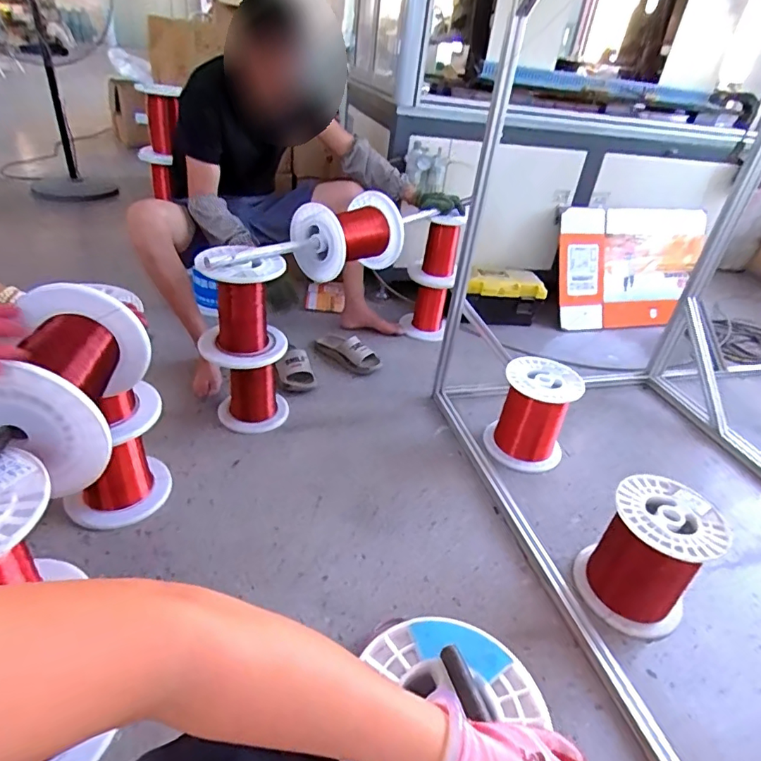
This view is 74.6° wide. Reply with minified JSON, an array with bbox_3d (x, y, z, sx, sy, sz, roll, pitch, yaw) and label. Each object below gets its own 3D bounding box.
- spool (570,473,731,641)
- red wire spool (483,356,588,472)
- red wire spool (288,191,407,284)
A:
[{"bbox_3d":[0.533,0.353,1.001,0.200,0.238,0.206,4,35,-3],"label":"spool"},{"bbox_3d":[0.422,0.089,1.382,0.210,0.228,0.214,19,37,17],"label":"red wire spool"},{"bbox_3d":[-0.086,-0.386,1.363,0.183,0.184,0.282,25,38,24],"label":"red wire spool"}]

